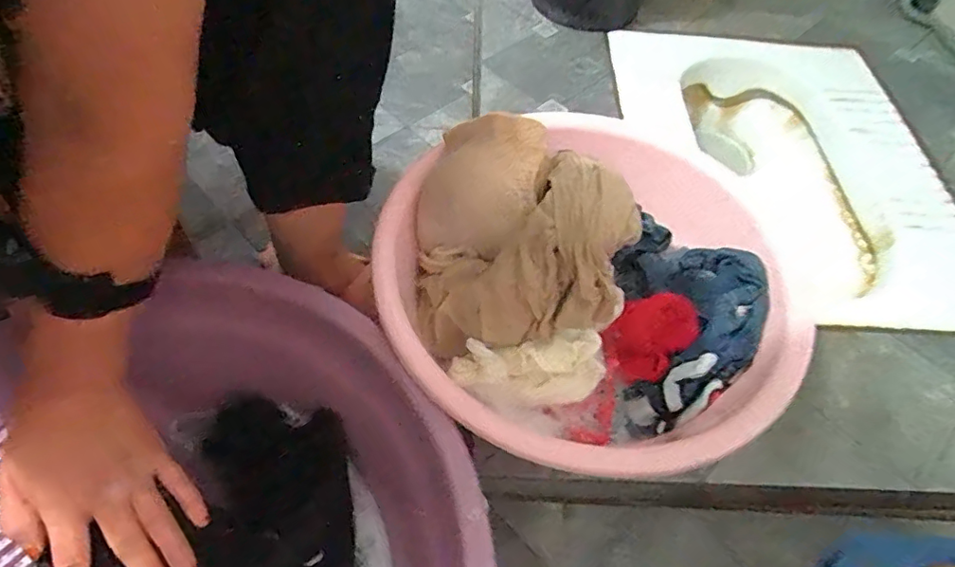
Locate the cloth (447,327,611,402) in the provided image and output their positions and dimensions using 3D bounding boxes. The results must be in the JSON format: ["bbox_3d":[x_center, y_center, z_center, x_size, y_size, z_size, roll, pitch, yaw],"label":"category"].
[{"bbox_3d":[0.045,0.073,0.462,0.135,0.045,0.047,-2,56,-6],"label":"cloth"}]

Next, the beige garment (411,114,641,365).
[{"bbox_3d":[0.030,-0.050,0.467,0.172,0.105,0.175,-5,56,-8],"label":"beige garment"}]

